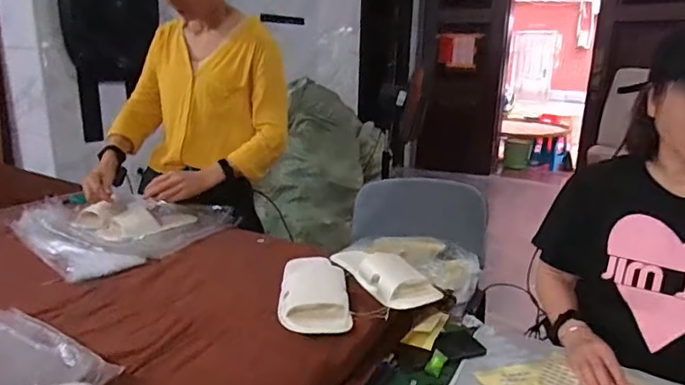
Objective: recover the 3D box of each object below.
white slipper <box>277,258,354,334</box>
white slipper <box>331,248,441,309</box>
[{"bbox_3d":[-0.052,0.168,0.890,0.114,0.030,0.237,0,16,-5],"label":"white slipper"},{"bbox_3d":[0.077,0.142,0.963,0.110,0.053,0.243,-6,17,-25],"label":"white slipper"}]

